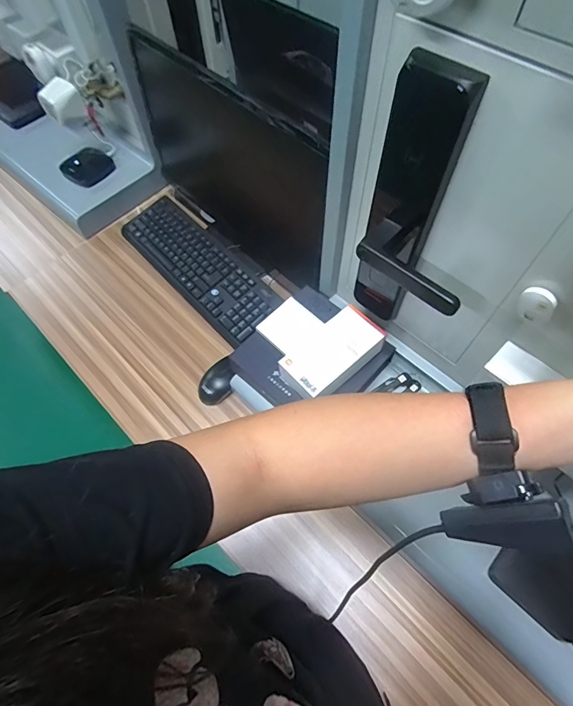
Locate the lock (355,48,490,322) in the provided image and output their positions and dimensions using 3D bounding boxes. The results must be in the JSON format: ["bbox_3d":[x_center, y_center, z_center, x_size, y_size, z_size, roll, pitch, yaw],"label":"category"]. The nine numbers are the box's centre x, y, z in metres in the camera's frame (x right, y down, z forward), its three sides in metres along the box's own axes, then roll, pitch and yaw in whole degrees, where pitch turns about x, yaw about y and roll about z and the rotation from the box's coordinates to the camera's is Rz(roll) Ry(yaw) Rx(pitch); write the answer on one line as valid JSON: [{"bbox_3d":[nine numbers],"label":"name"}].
[{"bbox_3d":[0.147,-0.125,0.480,0.137,0.352,0.071,33,67,19],"label":"lock"}]

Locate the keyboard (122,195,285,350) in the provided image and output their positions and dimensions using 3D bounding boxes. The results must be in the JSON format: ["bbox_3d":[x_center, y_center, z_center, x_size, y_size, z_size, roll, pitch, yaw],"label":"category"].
[{"bbox_3d":[-0.196,-0.194,0.882,0.137,0.035,0.423,-39,67,-17],"label":"keyboard"}]

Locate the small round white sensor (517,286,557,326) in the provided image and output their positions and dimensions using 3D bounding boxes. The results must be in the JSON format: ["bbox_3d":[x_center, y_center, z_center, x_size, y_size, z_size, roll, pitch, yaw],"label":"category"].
[{"bbox_3d":[0.278,-0.052,0.449,0.013,0.044,0.037,-41,67,-18],"label":"small round white sensor"}]

